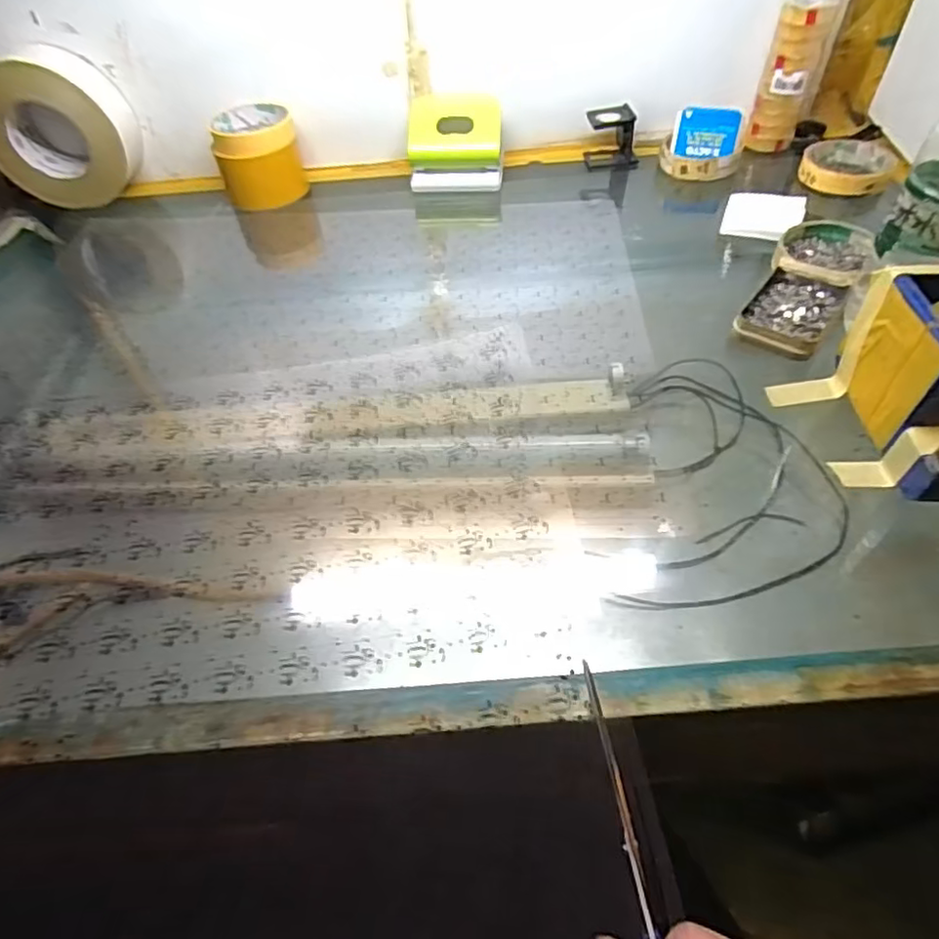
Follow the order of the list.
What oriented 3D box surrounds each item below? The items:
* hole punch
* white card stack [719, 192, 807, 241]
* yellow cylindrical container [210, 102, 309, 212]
[{"bbox_3d":[-0.014,-0.353,0.636,0.099,0.070,0.069,1,51,4],"label":"hole punch"},{"bbox_3d":[0.280,-0.241,0.561,0.069,0.010,0.072,16,54,16],"label":"white card stack"},{"bbox_3d":[-0.224,-0.338,0.635,0.081,0.071,0.078,-12,51,-6],"label":"yellow cylindrical container"}]

